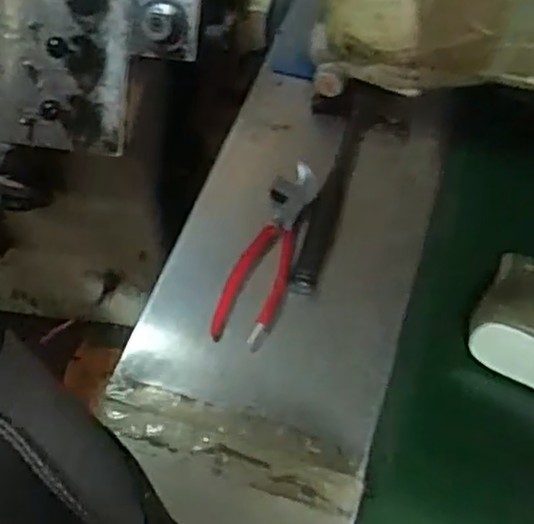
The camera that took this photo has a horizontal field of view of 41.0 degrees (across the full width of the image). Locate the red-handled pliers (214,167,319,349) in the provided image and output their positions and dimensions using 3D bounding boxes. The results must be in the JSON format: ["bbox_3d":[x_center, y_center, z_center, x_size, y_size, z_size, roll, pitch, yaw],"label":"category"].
[{"bbox_3d":[0.004,-0.010,0.650,0.052,0.022,0.184,19,61,11],"label":"red-handled pliers"}]

